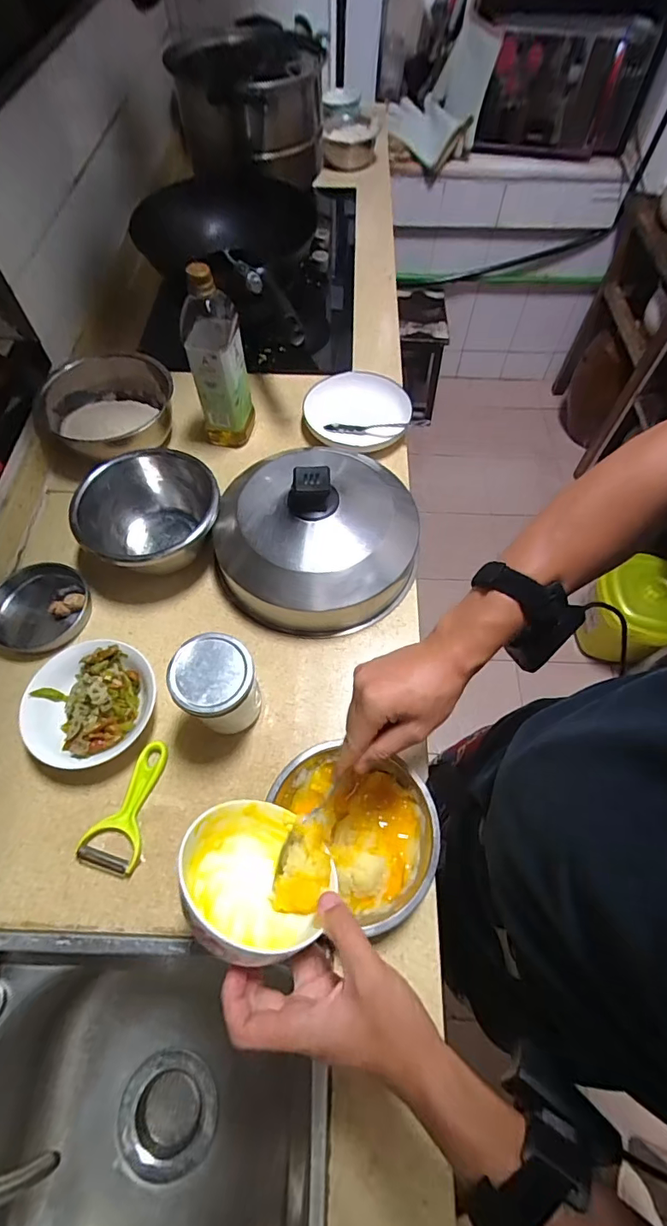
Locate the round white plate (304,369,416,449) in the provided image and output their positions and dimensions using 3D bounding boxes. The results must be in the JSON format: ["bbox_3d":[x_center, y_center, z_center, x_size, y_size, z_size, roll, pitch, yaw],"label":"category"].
[{"bbox_3d":[0.049,-0.345,0.823,0.174,0.036,0.177,0,62,0],"label":"round white plate"}]

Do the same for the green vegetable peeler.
[{"bbox_3d":[-0.223,0.217,0.536,0.066,0.016,0.138,19,64,10],"label":"green vegetable peeler"}]

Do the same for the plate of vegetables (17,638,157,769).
[{"bbox_3d":[-0.291,0.110,0.573,0.133,0.051,0.146,0,62,0],"label":"plate of vegetables"}]

